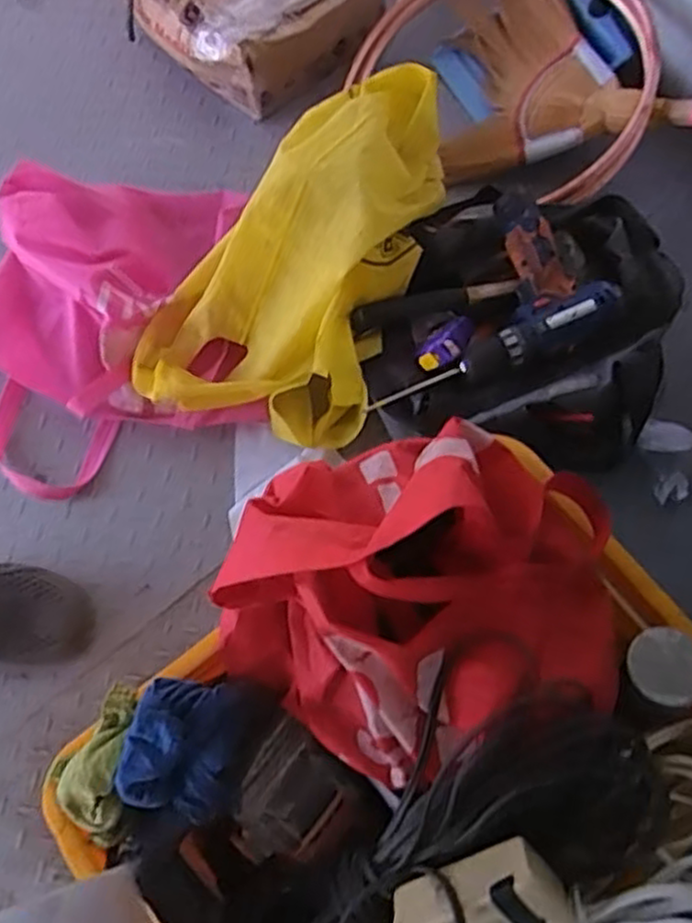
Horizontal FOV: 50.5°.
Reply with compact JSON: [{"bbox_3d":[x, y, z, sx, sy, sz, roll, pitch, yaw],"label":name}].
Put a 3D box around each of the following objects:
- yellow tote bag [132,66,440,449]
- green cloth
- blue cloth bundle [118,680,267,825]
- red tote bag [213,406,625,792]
[{"bbox_3d":[-0.063,-0.270,0.930,0.303,0.206,0.458,21,73,8],"label":"yellow tote bag"},{"bbox_3d":[-0.204,0.241,0.585,0.060,0.039,0.118,3,71,2],"label":"green cloth"},{"bbox_3d":[-0.123,0.227,0.590,0.092,0.061,0.109,18,72,7],"label":"blue cloth bundle"},{"bbox_3d":[0.060,0.095,0.569,0.284,0.146,0.281,29,74,11],"label":"red tote bag"}]

